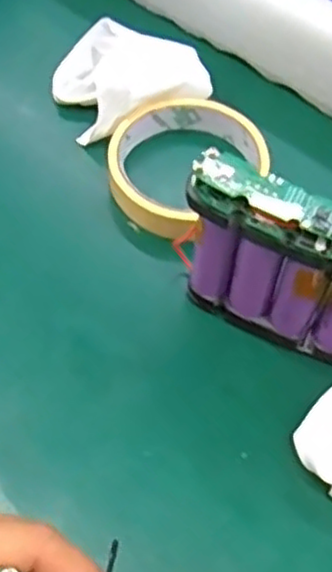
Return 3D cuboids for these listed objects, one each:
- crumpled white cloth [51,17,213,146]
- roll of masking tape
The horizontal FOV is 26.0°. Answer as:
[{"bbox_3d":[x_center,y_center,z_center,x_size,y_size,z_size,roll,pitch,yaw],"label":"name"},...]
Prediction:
[{"bbox_3d":[-0.023,-0.128,0.433,0.083,0.034,0.070,-25,62,-17],"label":"crumpled white cloth"},{"bbox_3d":[0.008,-0.069,0.406,0.088,0.023,0.078,-36,66,-22],"label":"roll of masking tape"}]

